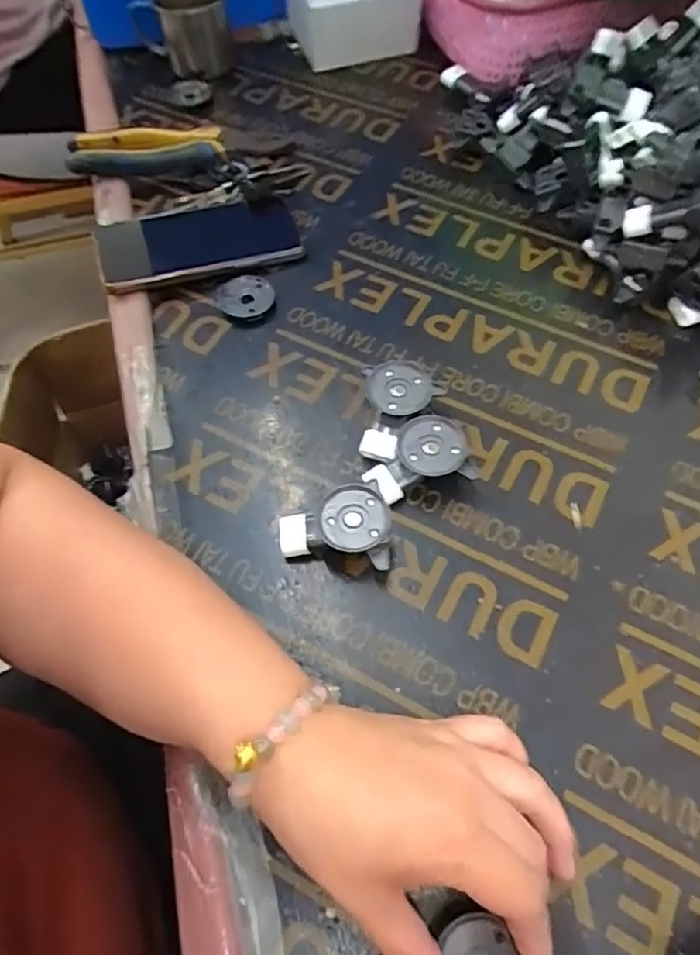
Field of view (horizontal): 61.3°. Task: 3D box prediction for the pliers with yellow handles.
[{"bbox_3d":[-0.155,-0.287,0.535,0.194,0.034,0.052,9,62,6],"label":"pliers with yellow handles"}]

